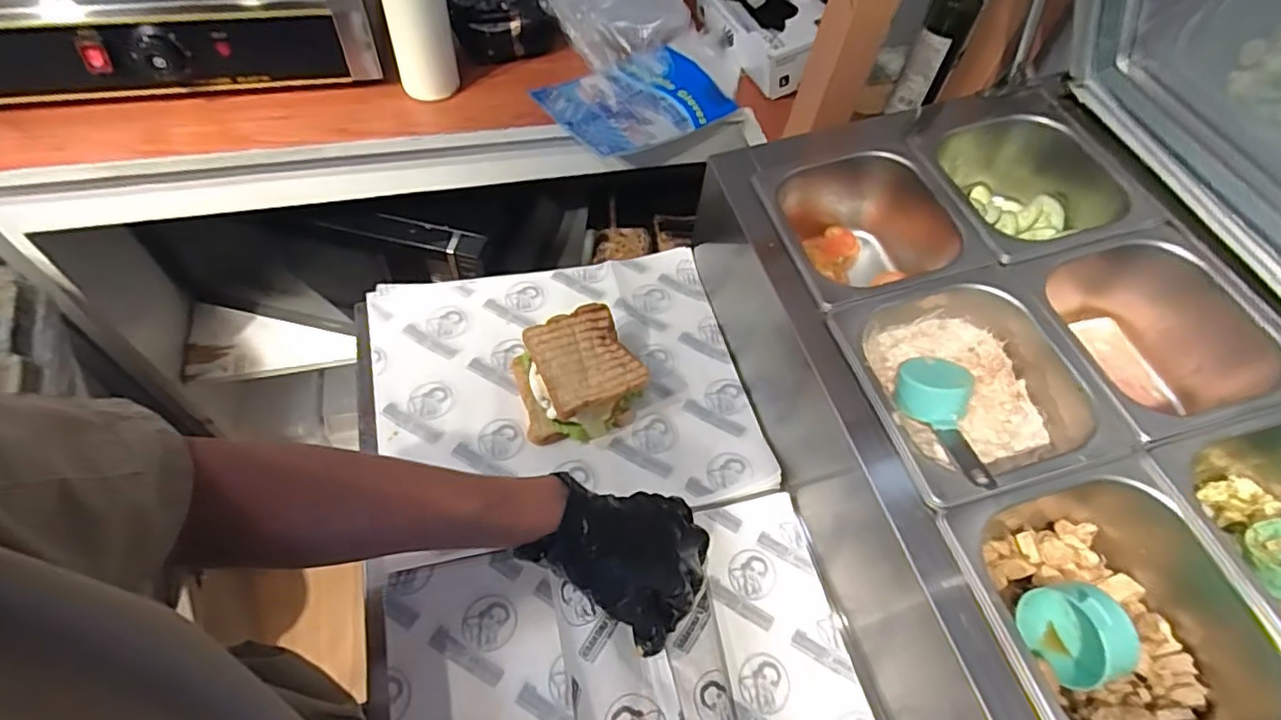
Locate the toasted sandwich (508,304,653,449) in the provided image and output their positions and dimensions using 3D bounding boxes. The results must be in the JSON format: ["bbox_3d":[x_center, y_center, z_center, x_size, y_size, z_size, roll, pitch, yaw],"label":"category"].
[{"bbox_3d":[-0.062,0.016,0.597,0.109,0.066,0.103,-21,60,-18],"label":"toasted sandwich"}]

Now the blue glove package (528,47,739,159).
[{"bbox_3d":[-0.007,-0.317,0.765,0.199,0.028,0.141,-29,70,-14],"label":"blue glove package"}]

